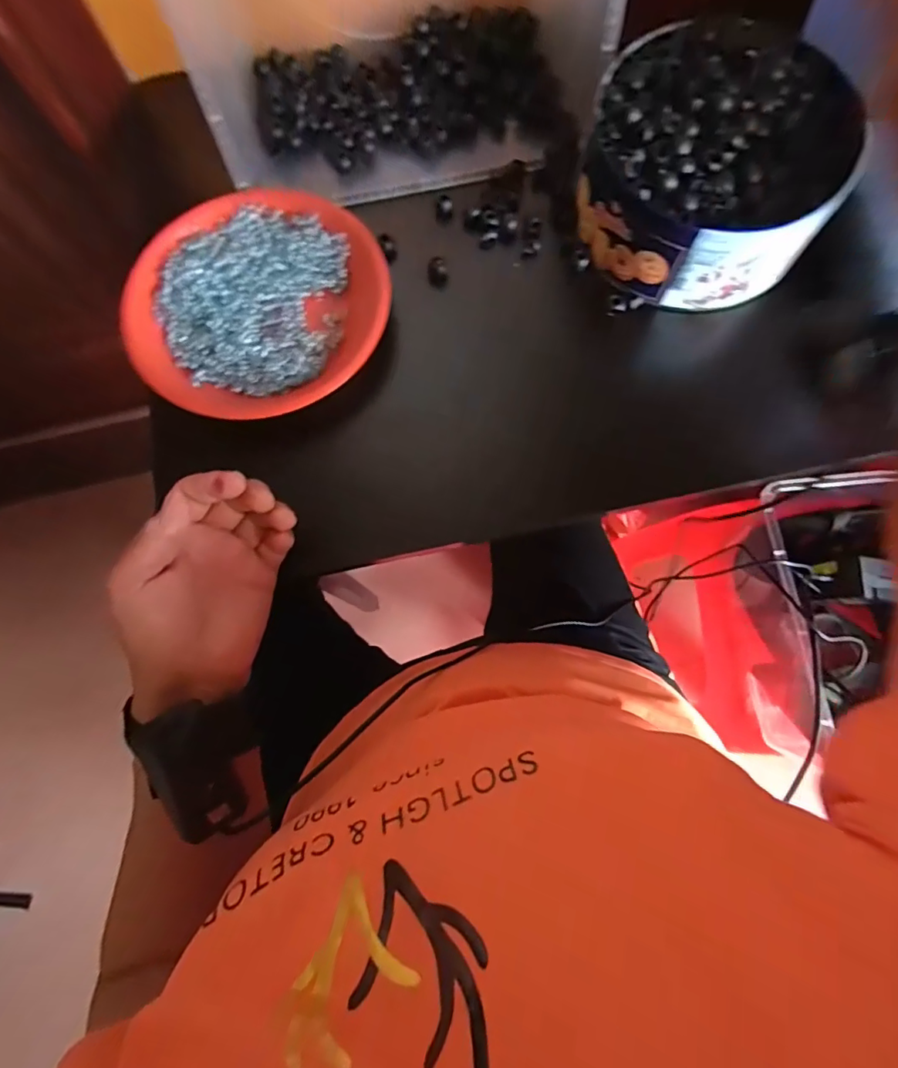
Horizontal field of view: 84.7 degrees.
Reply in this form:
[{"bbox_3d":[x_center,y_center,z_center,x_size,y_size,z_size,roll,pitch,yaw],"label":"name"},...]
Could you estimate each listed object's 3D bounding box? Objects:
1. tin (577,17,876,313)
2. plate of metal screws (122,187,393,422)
[{"bbox_3d":[0.191,-0.275,0.366,0.172,0.079,0.184,0,76,1],"label":"tin"},{"bbox_3d":[-0.144,-0.179,0.380,0.188,0.025,0.186,0,76,1],"label":"plate of metal screws"}]

